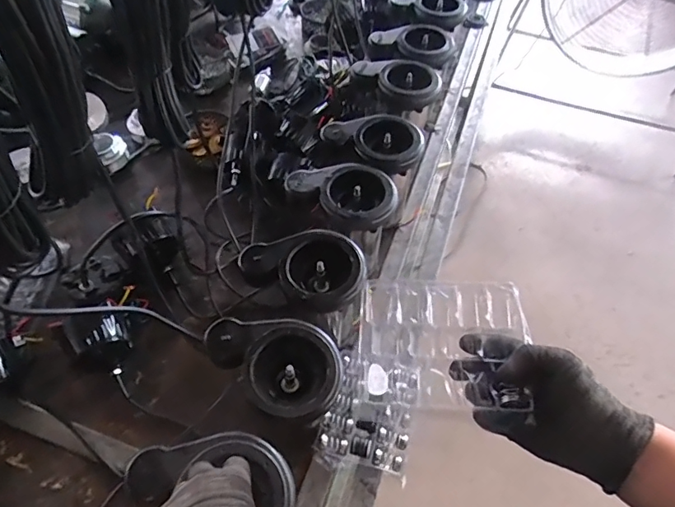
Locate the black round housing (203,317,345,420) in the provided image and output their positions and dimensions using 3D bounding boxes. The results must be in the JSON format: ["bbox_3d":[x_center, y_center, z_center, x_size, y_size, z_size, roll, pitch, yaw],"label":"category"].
[{"bbox_3d":[-0.073,0.126,0.587,0.167,0.055,0.114,36,61,18],"label":"black round housing"}]

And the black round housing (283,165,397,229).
[{"bbox_3d":[0.006,-0.089,0.744,0.173,0.038,0.111,5,56,-2],"label":"black round housing"}]

